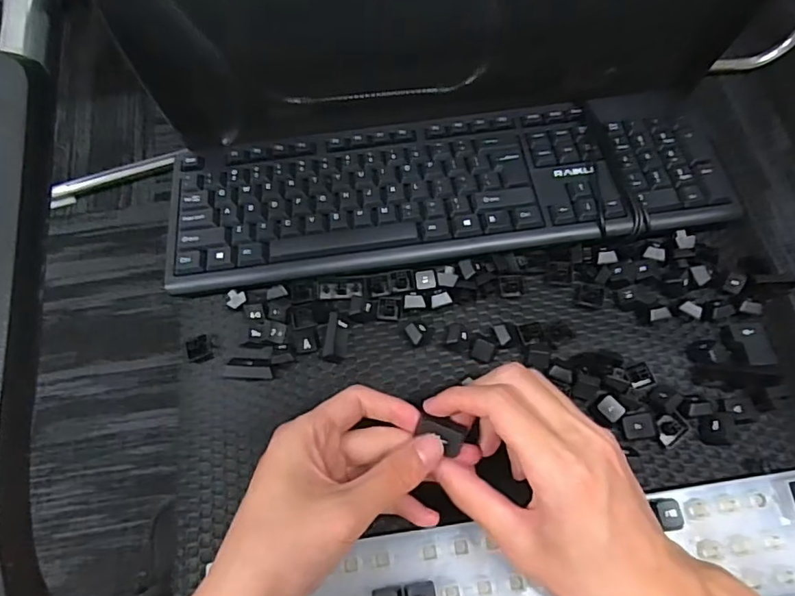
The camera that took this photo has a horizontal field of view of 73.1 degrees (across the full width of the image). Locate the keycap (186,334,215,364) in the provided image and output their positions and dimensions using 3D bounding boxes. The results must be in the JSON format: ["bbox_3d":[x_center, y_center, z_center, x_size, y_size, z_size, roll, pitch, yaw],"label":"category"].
[{"bbox_3d":[-0.146,0.038,0.395,0.016,0.011,0.017,-22,70,-7],"label":"keycap"}]

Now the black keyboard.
[{"bbox_3d":[0.035,-0.091,0.432,0.429,0.018,0.129,-7,69,-2],"label":"black keyboard"}]

